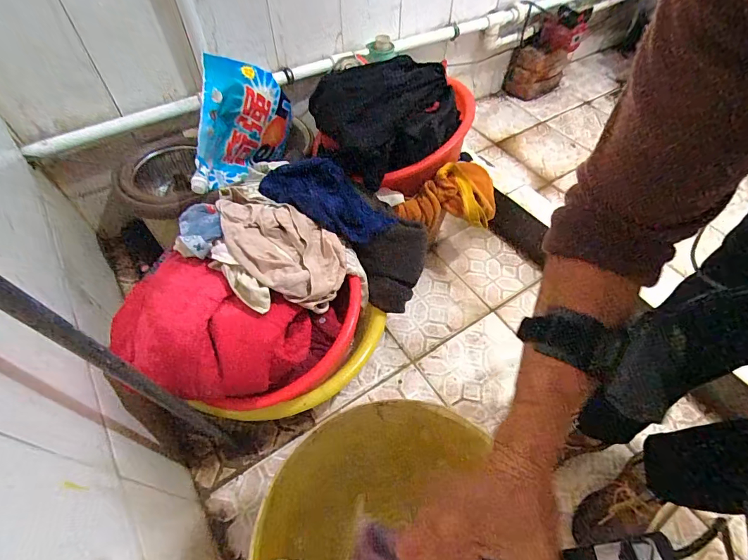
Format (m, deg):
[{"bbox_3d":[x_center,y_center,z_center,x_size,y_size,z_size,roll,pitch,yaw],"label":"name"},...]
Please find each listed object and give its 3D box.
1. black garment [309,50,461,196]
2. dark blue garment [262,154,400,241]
[{"bbox_3d":[0.026,-0.366,0.876,0.292,0.154,0.210,-34,61,-24],"label":"black garment"},{"bbox_3d":[-0.098,-0.152,0.761,0.236,0.071,0.162,39,61,24],"label":"dark blue garment"}]

